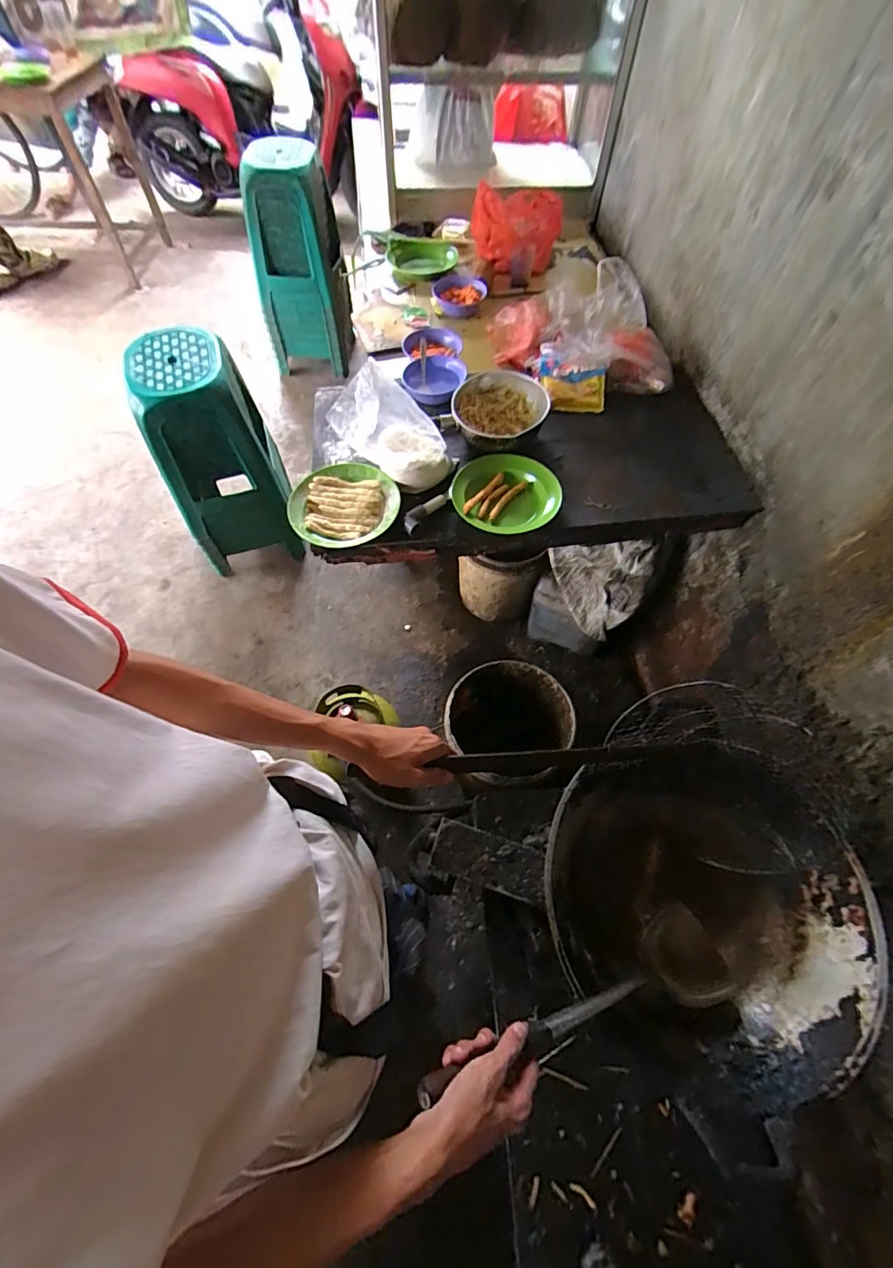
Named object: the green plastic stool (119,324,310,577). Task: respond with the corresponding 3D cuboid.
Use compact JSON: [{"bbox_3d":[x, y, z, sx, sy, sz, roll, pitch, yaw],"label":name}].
[{"bbox_3d":[-0.730,-0.556,1.559,0.365,0.637,0.332,-24,66,-12],"label":"green plastic stool"}]

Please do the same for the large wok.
[{"bbox_3d":[0.343,0.385,0.675,0.407,0.133,0.417,-6,63,-4],"label":"large wok"}]

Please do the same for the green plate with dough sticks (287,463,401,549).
[{"bbox_3d":[-0.203,-0.256,0.956,0.193,0.027,0.217,31,67,14],"label":"green plate with dough sticks"}]

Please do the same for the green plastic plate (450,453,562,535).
[{"bbox_3d":[0.118,-0.292,0.967,0.205,0.056,0.200,0,63,-1],"label":"green plastic plate"}]

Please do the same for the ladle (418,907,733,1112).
[{"bbox_3d":[0.175,0.438,0.563,0.461,0.068,0.099,1,59,-32],"label":"ladle"}]

